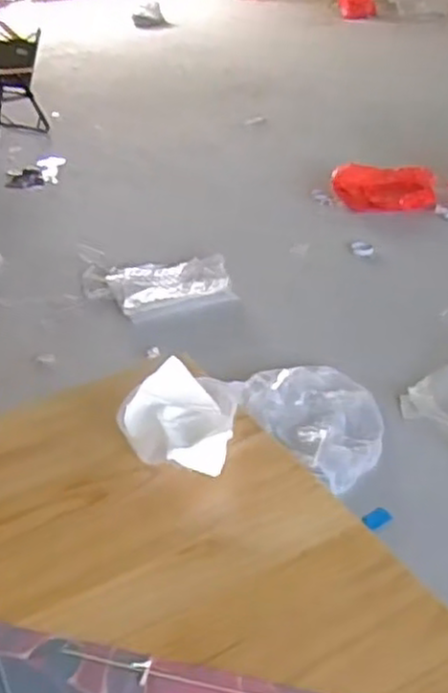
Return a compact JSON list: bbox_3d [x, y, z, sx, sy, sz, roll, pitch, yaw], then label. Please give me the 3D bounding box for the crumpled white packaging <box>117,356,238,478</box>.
[{"bbox_3d":[-0.059,0.100,0.997,0.162,0.076,0.195,-8,32,-7],"label":"crumpled white packaging"}]

